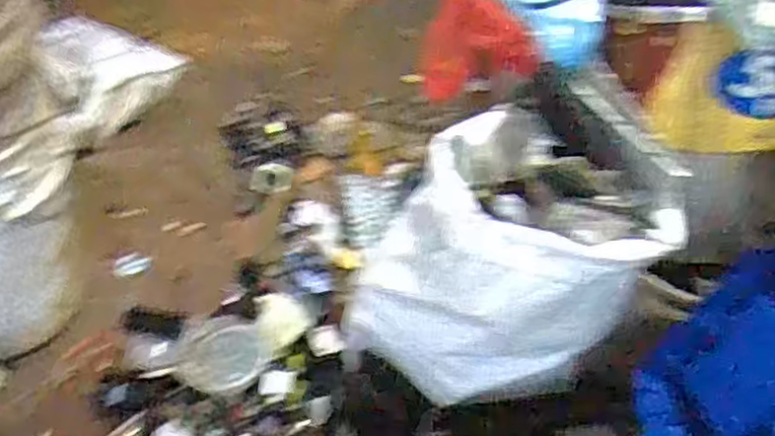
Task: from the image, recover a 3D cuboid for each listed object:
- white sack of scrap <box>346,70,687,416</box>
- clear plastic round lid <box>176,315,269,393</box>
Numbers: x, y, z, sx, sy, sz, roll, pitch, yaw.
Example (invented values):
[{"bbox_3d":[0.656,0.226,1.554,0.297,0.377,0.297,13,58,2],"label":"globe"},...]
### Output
[{"bbox_3d":[0.157,0.044,0.827,0.255,0.289,0.266,35,47,29],"label":"white sack of scrap"},{"bbox_3d":[-0.248,0.202,1.067,0.126,0.028,0.130,4,40,-4],"label":"clear plastic round lid"}]

